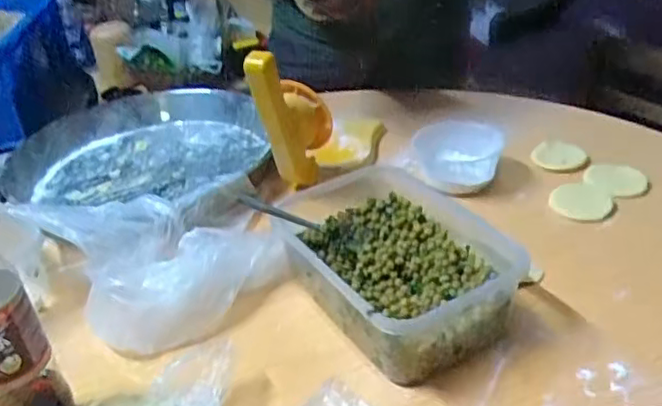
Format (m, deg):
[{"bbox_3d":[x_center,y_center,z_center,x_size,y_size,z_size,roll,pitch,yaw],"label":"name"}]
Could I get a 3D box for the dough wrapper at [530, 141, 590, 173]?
[{"bbox_3d":[0.299,-0.061,0.852,0.069,0.006,0.077,7,32,18],"label":"dough wrapper"}]

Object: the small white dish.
[{"bbox_3d":[0.163,-0.063,0.832,0.112,0.061,0.093,0,33,9],"label":"small white dish"}]

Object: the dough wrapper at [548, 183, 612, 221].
[{"bbox_3d":[0.294,-0.003,0.767,0.069,0.006,0.063,11,43,10],"label":"dough wrapper"}]

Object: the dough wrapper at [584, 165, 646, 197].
[{"bbox_3d":[0.352,-0.031,0.801,0.067,0.005,0.064,0,40,0],"label":"dough wrapper"}]

